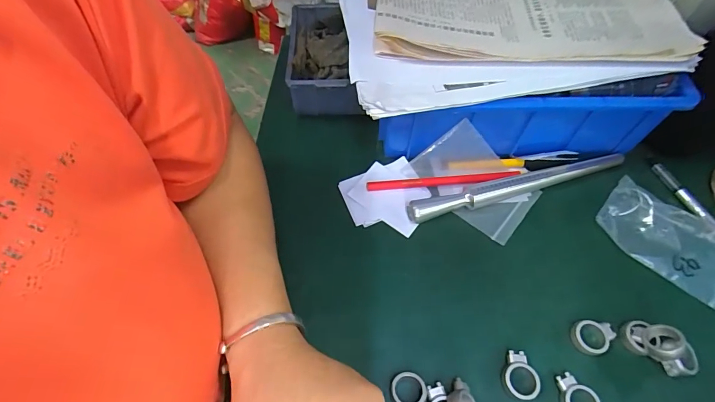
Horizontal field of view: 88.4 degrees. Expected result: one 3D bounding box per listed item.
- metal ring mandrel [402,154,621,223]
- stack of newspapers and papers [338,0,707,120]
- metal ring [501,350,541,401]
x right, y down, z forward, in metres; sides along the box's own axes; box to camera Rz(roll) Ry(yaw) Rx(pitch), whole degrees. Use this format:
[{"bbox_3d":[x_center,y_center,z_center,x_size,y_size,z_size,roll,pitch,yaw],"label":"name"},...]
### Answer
[{"bbox_3d":[0.160,-0.016,0.364,0.231,0.022,0.017,-14,59,-9],"label":"metal ring mandrel"},{"bbox_3d":[0.141,-0.195,0.373,0.305,0.031,0.235,-7,58,-5],"label":"stack of newspapers and papers"},{"bbox_3d":[0.123,0.132,0.280,0.026,0.008,0.033,0,58,-1],"label":"metal ring"}]

